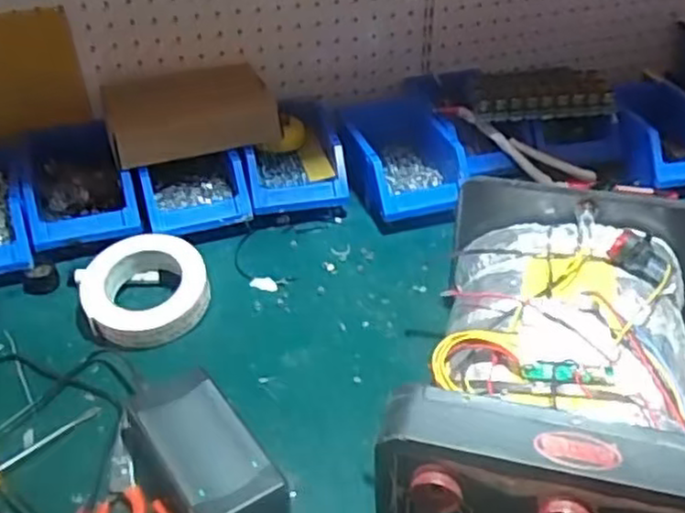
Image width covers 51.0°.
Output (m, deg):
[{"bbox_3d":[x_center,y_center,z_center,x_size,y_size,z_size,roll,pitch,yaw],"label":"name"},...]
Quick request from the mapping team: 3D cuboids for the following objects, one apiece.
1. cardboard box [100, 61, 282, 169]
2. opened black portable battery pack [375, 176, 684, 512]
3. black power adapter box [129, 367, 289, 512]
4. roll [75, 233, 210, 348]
[{"bbox_3d":[-0.177,-0.173,0.838,0.192,0.057,0.129,-14,39,-17],"label":"cardboard box"},{"bbox_3d":[0.171,0.077,0.549,0.207,0.131,0.328,11,41,15],"label":"opened black portable battery pack"},{"bbox_3d":[-0.107,0.156,0.564,0.073,0.041,0.158,-24,43,-27],"label":"black power adapter box"},{"bbox_3d":[-0.195,0.034,0.709,0.120,0.033,0.113,2,55,-4],"label":"roll"}]

